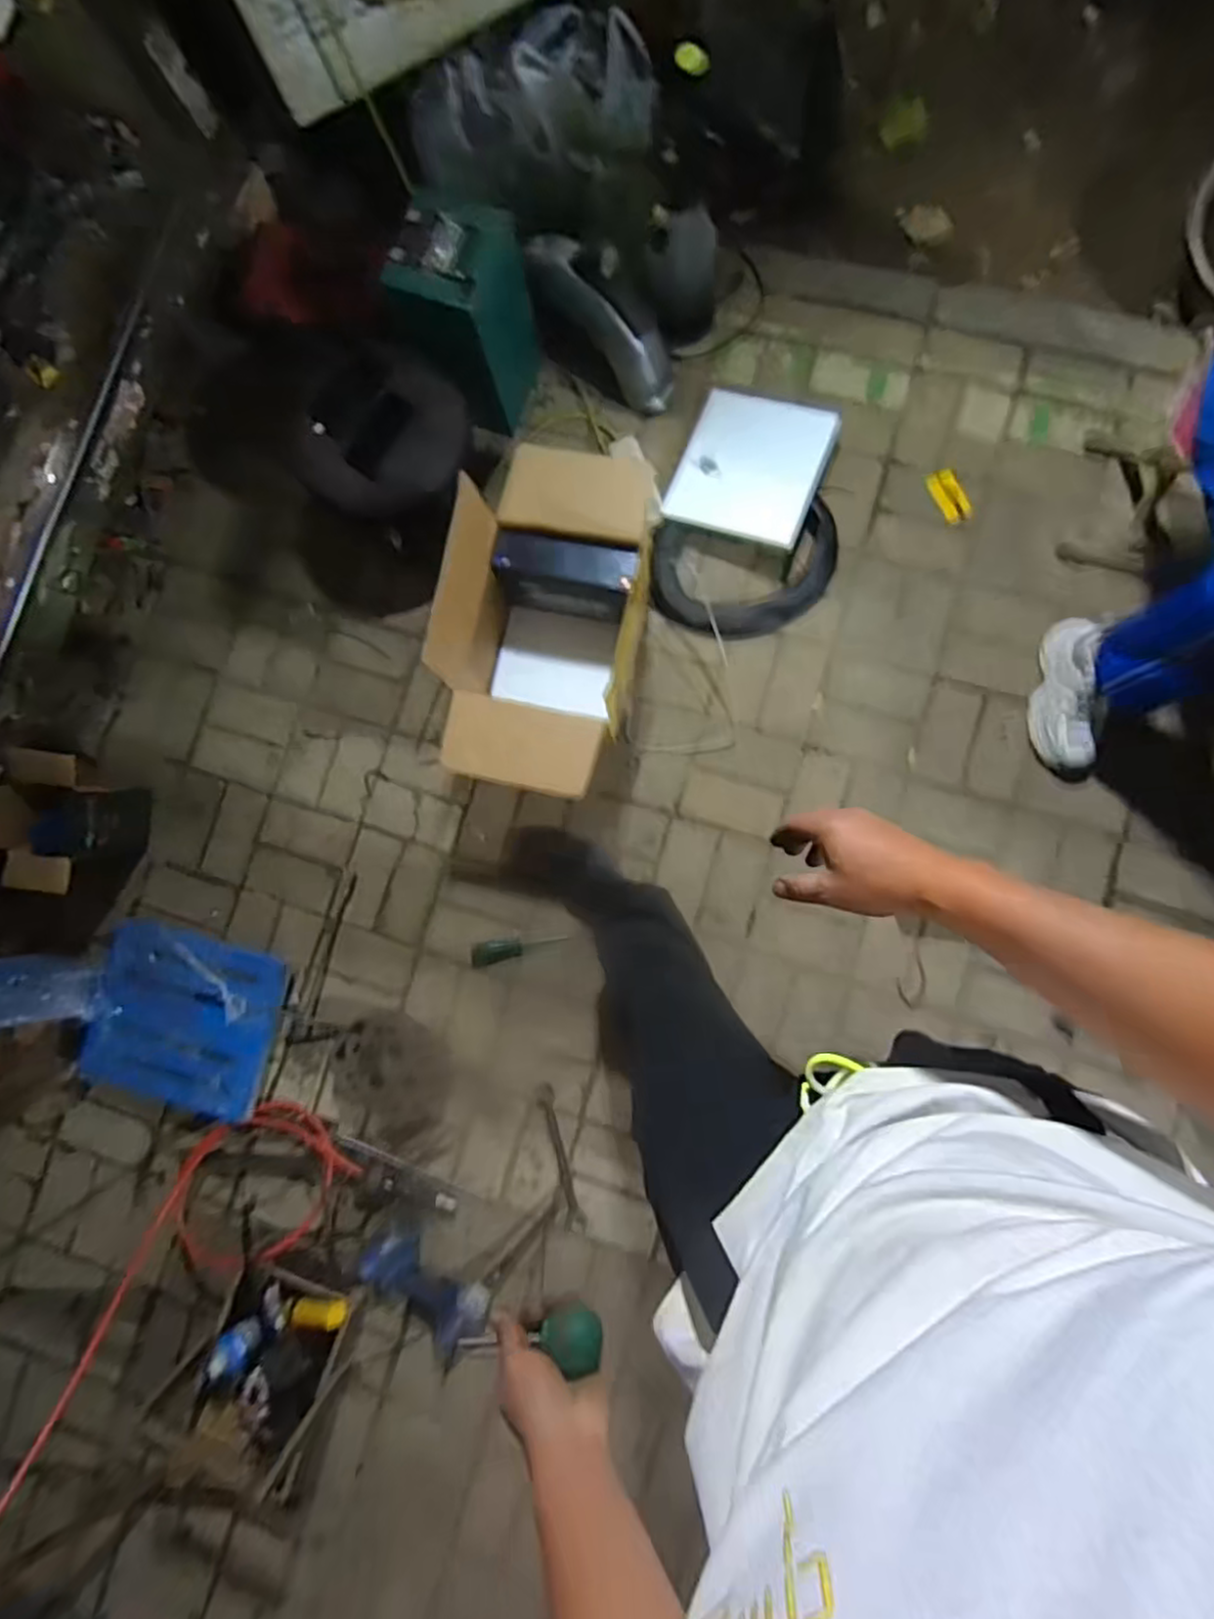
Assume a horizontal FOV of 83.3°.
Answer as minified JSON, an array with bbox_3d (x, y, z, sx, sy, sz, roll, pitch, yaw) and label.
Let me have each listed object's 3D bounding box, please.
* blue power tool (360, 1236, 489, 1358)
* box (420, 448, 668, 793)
[{"bbox_3d":[-0.326,0.861,1.218,0.234,0.072,0.127,38,89,6],"label":"blue power tool"},{"bbox_3d":[-0.094,-0.330,1.188,0.298,0.299,0.575,12,86,5],"label":"box"}]

